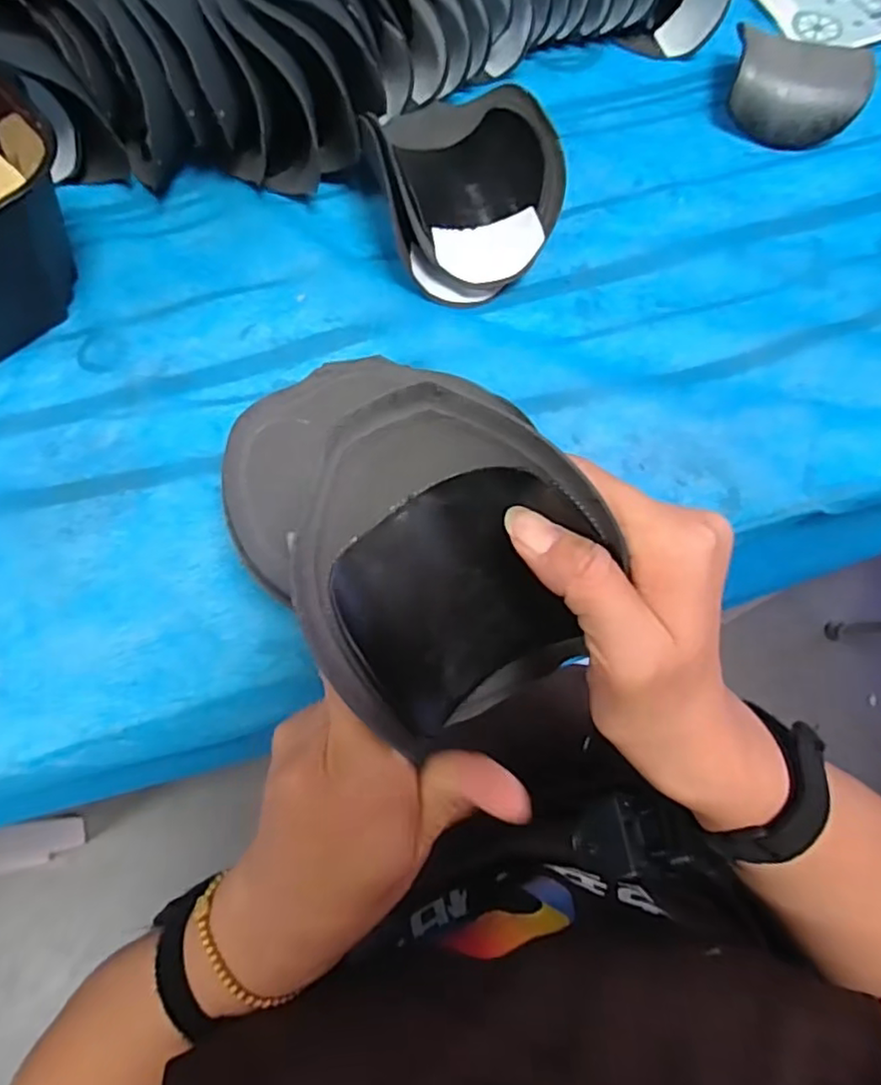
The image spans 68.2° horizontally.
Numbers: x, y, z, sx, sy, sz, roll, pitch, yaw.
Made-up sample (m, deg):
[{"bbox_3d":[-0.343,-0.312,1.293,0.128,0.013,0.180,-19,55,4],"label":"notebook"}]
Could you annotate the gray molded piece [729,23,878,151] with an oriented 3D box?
[{"bbox_3d":[0.251,-0.320,0.460,0.093,0.042,0.062,12,69,4],"label":"gray molded piece"}]

